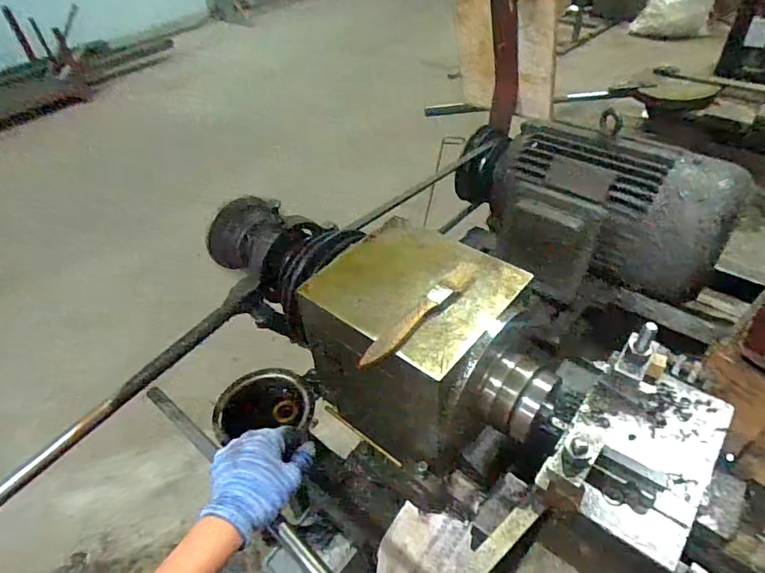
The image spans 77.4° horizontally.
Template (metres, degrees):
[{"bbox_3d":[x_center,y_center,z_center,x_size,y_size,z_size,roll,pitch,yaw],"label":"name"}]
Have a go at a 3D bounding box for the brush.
[{"bbox_3d":[0.033,0.022,0.415,0.018,0.012,0.144,31,54,32],"label":"brush"}]

